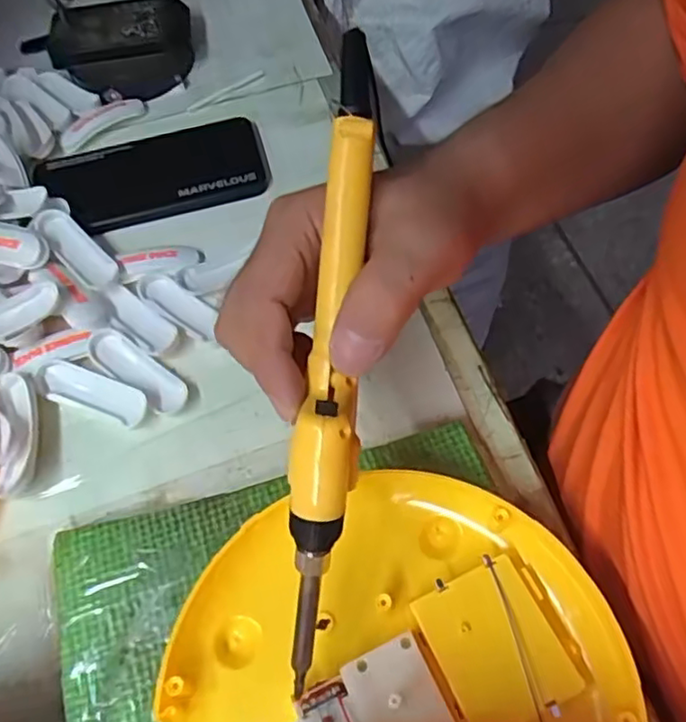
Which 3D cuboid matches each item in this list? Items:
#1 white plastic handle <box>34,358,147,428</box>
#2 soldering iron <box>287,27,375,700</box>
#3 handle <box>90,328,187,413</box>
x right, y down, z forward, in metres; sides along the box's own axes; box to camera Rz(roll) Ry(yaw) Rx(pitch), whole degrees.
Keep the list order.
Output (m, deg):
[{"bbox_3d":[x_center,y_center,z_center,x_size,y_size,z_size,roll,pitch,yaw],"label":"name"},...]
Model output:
[{"bbox_3d":[-0.143,0.017,0.359,0.069,0.008,0.022,18,63,12],"label":"white plastic handle"},{"bbox_3d":[-0.004,-0.001,0.227,0.021,0.029,0.228,4,87,2],"label":"soldering iron"},{"bbox_3d":[-0.119,0.004,0.363,0.066,0.006,0.023,32,67,19],"label":"handle"}]

